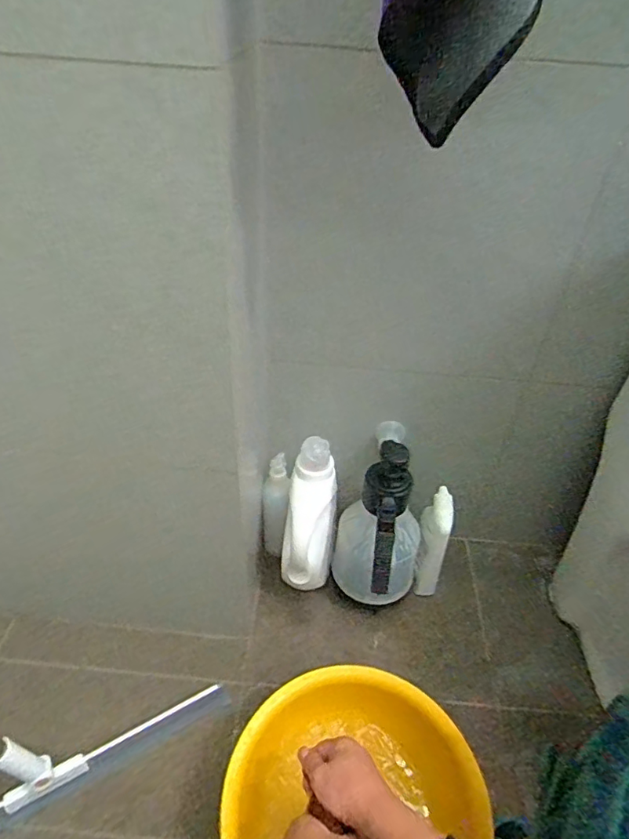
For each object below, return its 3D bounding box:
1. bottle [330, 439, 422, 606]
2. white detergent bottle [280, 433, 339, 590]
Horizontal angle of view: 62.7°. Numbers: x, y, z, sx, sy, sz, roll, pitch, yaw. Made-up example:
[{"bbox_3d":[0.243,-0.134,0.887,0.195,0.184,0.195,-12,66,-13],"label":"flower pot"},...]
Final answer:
[{"bbox_3d":[0.090,0.180,0.808,0.132,0.277,0.148,30,47,27],"label":"bottle"},{"bbox_3d":[-0.007,0.162,0.840,0.084,0.280,0.070,4,15,1],"label":"white detergent bottle"}]

